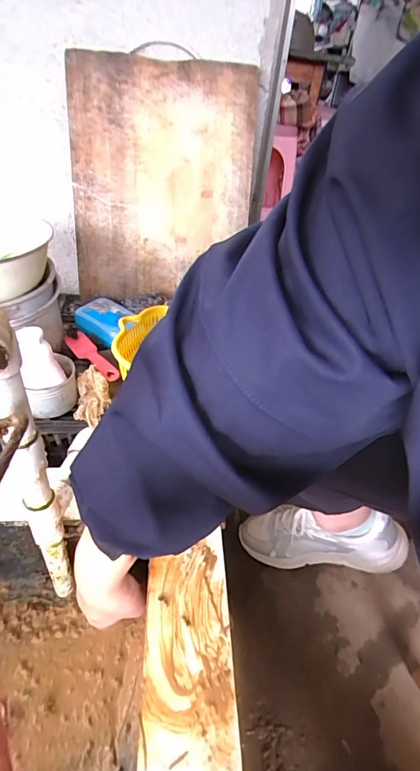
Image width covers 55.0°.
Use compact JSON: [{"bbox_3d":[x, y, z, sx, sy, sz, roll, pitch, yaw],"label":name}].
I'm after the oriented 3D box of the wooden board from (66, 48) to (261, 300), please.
[{"bbox_3d":[-0.079,-0.332,0.681,0.292,0.354,0.030,3,20,-2],"label":"wooden board"}]

